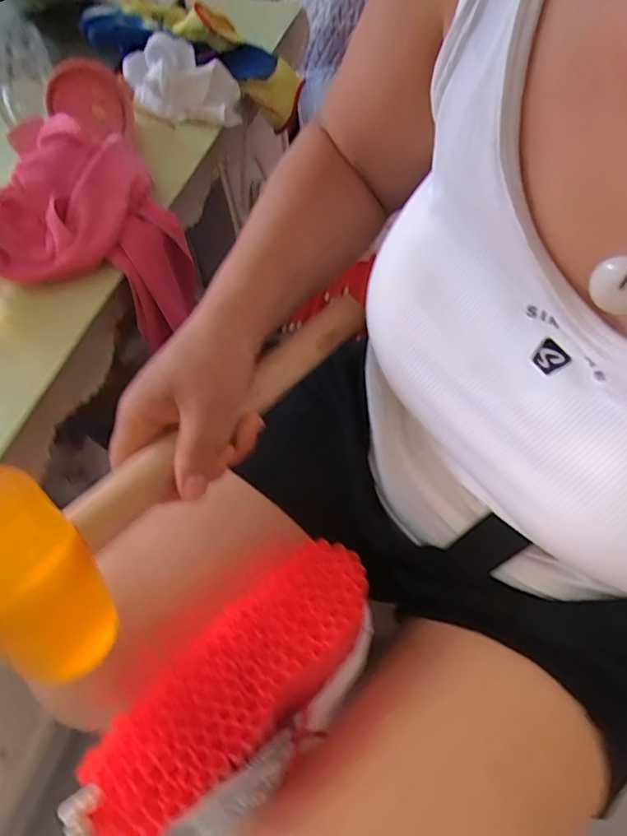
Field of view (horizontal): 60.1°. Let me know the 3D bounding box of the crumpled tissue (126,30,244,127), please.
[{"bbox_3d":[-0.160,-0.406,0.645,0.119,0.053,0.151,-20,60,-9],"label":"crumpled tissue"}]

